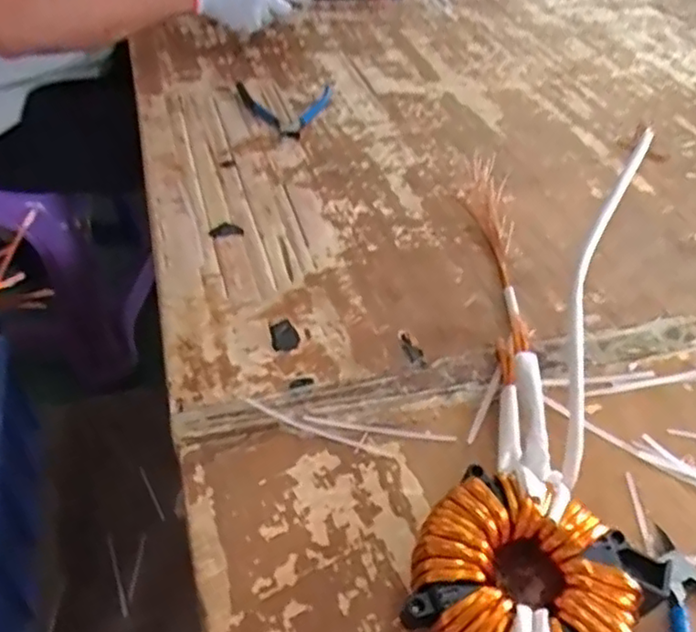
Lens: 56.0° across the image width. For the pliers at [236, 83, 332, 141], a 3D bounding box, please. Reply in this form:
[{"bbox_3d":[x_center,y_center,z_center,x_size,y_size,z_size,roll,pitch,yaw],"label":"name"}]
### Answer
[{"bbox_3d":[-0.081,-0.266,0.845,0.125,0.013,0.150,-2,43,-4],"label":"pliers"}]

